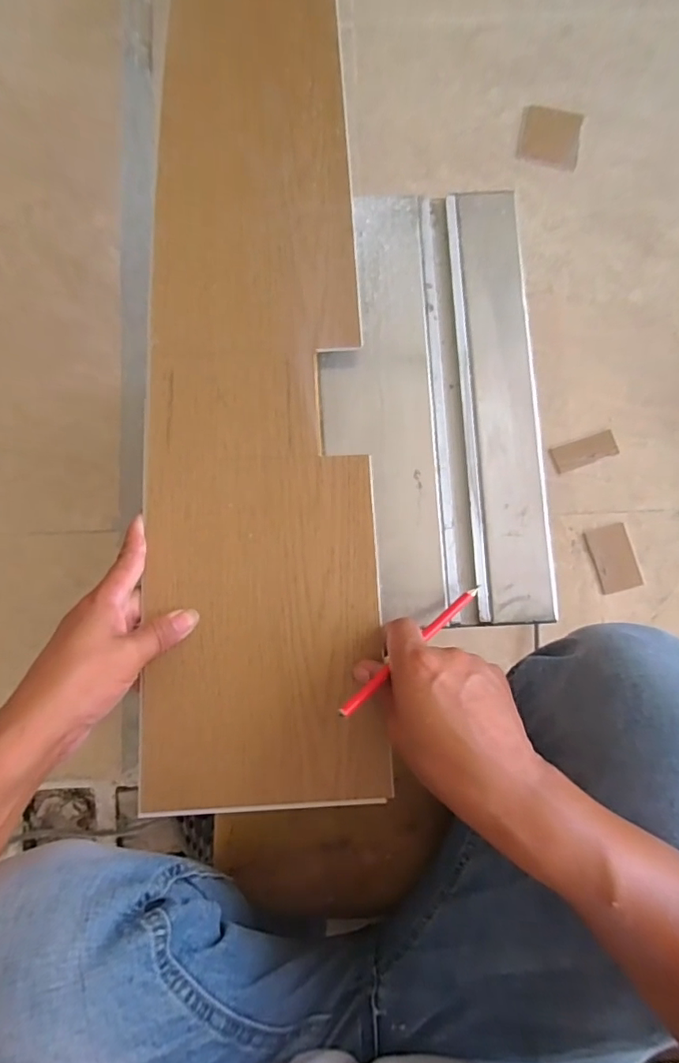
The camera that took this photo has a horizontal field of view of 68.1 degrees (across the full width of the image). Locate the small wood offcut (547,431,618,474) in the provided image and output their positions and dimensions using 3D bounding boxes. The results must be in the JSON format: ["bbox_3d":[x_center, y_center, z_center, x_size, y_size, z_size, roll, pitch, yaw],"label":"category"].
[{"bbox_3d":[0.350,-0.114,0.716,0.090,0.009,0.038,-18,84,-2],"label":"small wood offcut"}]

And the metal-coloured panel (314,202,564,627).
[{"bbox_3d":[0.080,-0.113,0.441,0.184,0.007,0.380,-3,84,-1],"label":"metal-coloured panel"}]

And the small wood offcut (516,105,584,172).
[{"bbox_3d":[0.324,-0.606,0.776,0.094,0.011,0.092,14,84,1],"label":"small wood offcut"}]

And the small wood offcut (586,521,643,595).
[{"bbox_3d":[0.379,0.037,0.694,0.057,0.004,0.088,-14,84,-2],"label":"small wood offcut"}]

